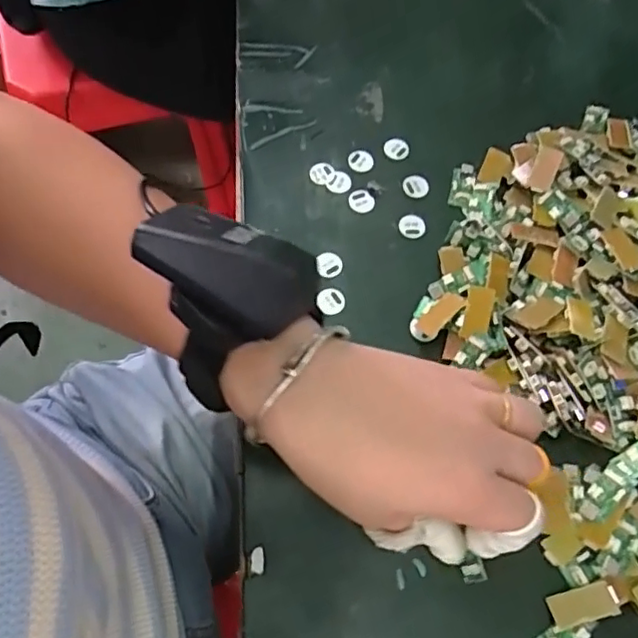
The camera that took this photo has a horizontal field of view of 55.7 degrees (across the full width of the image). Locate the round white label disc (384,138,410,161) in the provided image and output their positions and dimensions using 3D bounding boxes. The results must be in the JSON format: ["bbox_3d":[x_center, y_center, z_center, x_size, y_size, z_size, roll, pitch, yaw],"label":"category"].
[{"bbox_3d":[0.054,-0.119,0.419,0.017,0.004,0.017,0,66,0],"label":"round white label disc"}]

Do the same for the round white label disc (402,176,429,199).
[{"bbox_3d":[0.065,-0.089,0.408,0.017,0.004,0.016,0,66,0],"label":"round white label disc"}]

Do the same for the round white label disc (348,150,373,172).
[{"bbox_3d":[0.029,-0.109,0.412,0.017,0.004,0.016,0,66,0],"label":"round white label disc"}]

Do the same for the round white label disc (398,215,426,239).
[{"bbox_3d":[0.060,-0.061,0.391,0.017,0.004,0.017,6,66,2],"label":"round white label disc"}]

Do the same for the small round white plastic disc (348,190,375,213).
[{"bbox_3d":[0.028,-0.078,0.399,0.017,0.004,0.018,0,66,0],"label":"small round white plastic disc"}]

